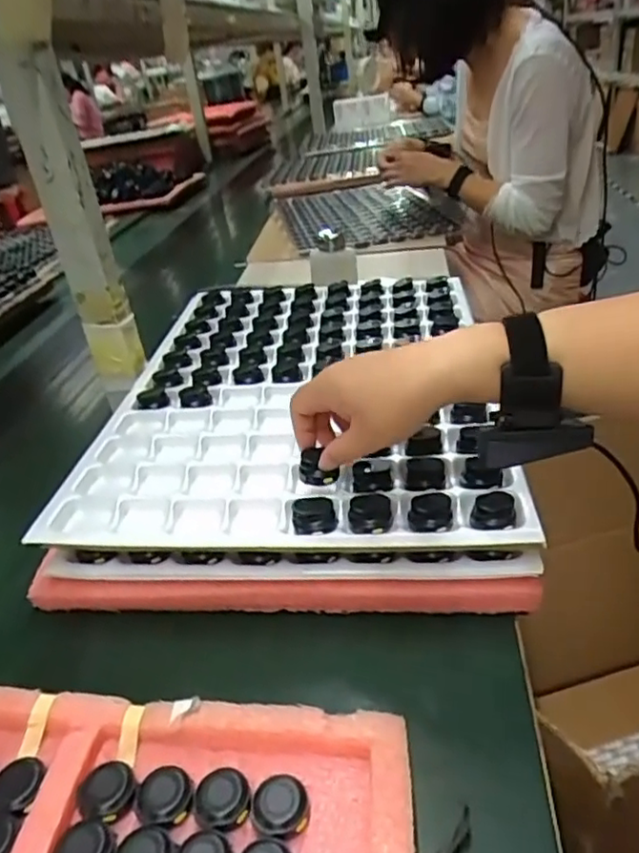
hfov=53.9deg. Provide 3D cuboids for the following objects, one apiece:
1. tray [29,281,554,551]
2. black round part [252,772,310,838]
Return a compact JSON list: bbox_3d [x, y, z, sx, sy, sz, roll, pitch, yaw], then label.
[{"bbox_3d":[-0.014,-0.055,0.645,0.357,0.051,0.512,1,30,4],"label":"tray"},{"bbox_3d":[-0.021,0.200,0.330,0.029,0.012,0.029,-6,31,4],"label":"black round part"}]

